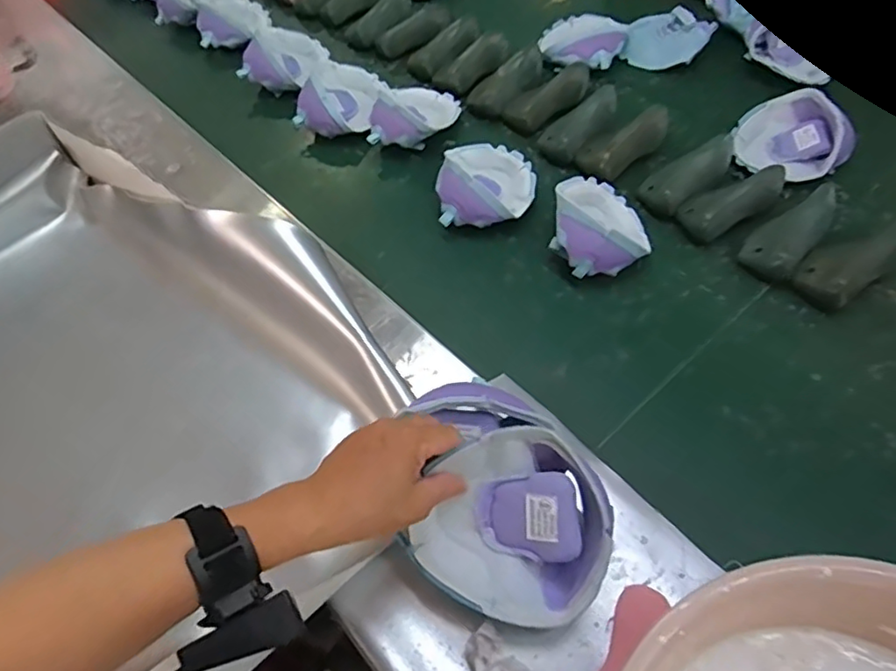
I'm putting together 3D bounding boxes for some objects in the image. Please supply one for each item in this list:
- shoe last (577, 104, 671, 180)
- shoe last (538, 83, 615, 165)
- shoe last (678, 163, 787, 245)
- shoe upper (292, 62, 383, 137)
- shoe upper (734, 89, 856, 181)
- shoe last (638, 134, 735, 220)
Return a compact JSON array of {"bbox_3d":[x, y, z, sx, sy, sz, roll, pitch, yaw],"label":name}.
[{"bbox_3d":[0.235,-0.259,0.801,0.141,0.050,0.065,-36,59,-19],"label":"shoe last"},{"bbox_3d":[0.186,-0.299,0.838,0.076,0.045,0.143,28,62,23],"label":"shoe last"},{"bbox_3d":[0.345,-0.166,0.728,0.135,0.046,0.059,-29,57,-15],"label":"shoe last"},{"bbox_3d":[-0.159,-0.359,0.907,0.110,0.059,0.138,15,57,16],"label":"shoe upper"},{"bbox_3d":[0.444,-0.257,0.773,0.138,0.057,0.109,28,61,23],"label":"shoe upper"},{"bbox_3d":[0.311,-0.205,0.757,0.149,0.041,0.056,-36,58,-5],"label":"shoe last"}]

